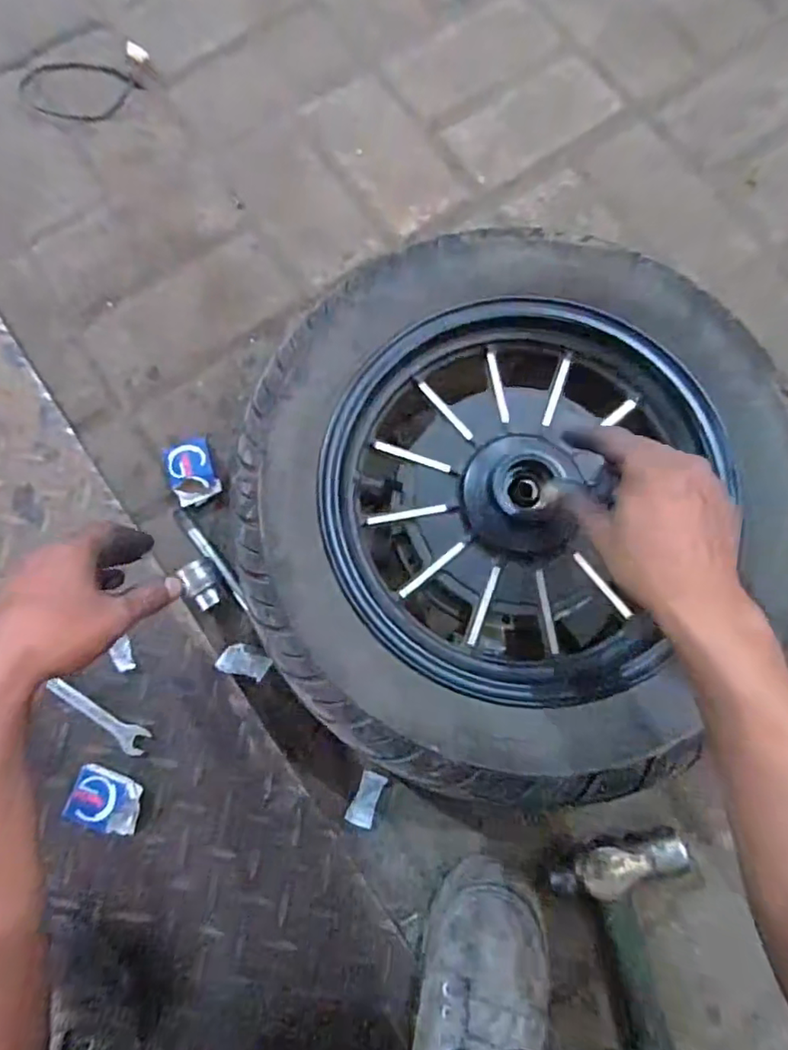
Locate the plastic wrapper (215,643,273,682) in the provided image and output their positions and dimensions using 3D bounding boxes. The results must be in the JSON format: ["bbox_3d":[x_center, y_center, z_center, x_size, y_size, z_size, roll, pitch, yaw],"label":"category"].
[{"bbox_3d":[-0.134,0.124,0.510,0.043,0.005,0.027,25,80,3],"label":"plastic wrapper"}]

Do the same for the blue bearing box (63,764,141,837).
[{"bbox_3d":[-0.242,0.231,0.480,0.058,0.015,0.046,15,80,1],"label":"blue bearing box"}]

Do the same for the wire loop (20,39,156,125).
[{"bbox_3d":[-0.340,-0.487,0.632,0.152,0.019,0.081,-6,80,-3],"label":"wire loop"}]

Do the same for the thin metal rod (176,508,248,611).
[{"bbox_3d":[-0.166,0.030,0.523,0.010,0.010,0.112,-38,83,-8],"label":"thin metal rod"}]

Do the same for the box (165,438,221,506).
[{"bbox_3d":[-0.187,-0.049,0.534,0.041,0.025,0.060,-19,81,-5],"label":"box"}]

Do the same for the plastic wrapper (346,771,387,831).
[{"bbox_3d":[-0.023,0.237,0.493,0.022,0.004,0.044,23,80,3],"label":"plastic wrapper"}]

